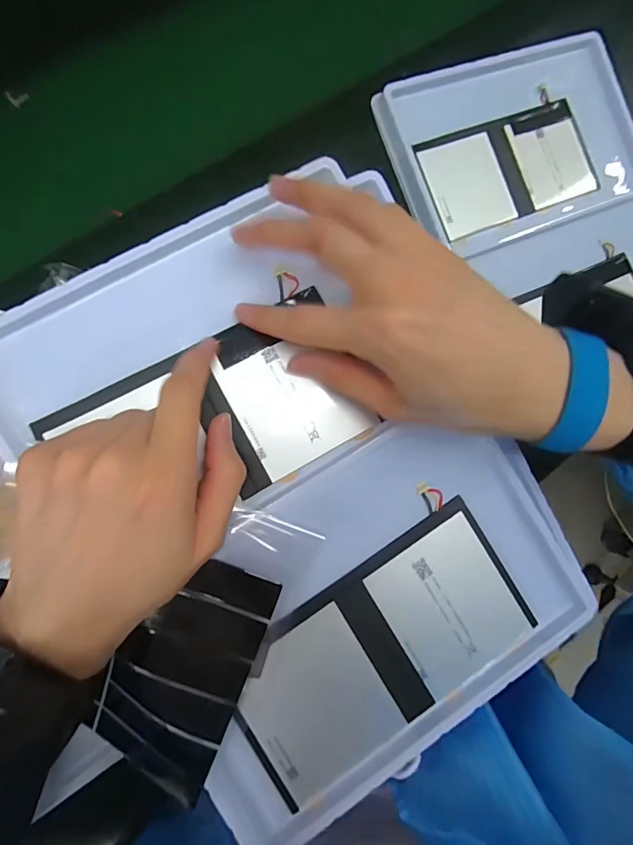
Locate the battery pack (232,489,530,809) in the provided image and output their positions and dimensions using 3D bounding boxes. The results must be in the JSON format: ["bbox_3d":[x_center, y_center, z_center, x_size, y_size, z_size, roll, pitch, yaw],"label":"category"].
[{"bbox_3d":[0.038,0.127,0.236,0.170,0.004,0.094,-32,90,-9],"label":"battery pack"}]

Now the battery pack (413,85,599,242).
[{"bbox_3d":[0.181,-0.240,0.386,0.178,0.010,0.092,-23,93,-12],"label":"battery pack"}]

